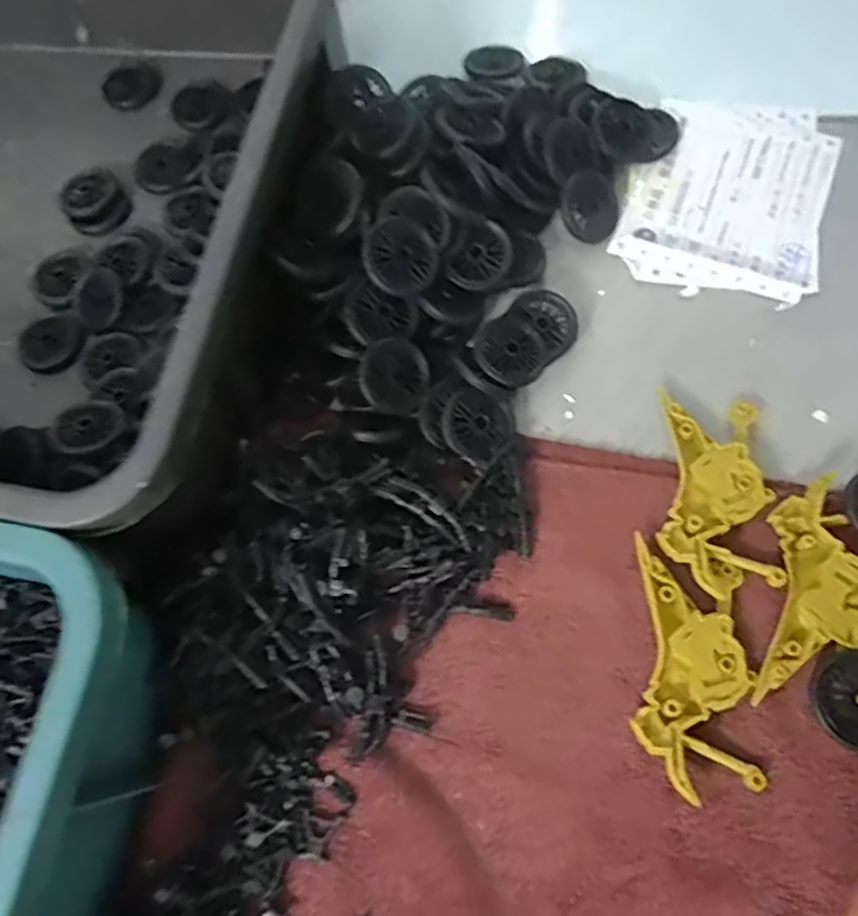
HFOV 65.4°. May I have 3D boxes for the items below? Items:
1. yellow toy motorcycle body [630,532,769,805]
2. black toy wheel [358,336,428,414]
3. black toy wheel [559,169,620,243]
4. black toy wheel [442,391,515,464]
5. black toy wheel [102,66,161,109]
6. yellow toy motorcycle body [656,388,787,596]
[{"bbox_3d":[0.113,0.089,0.291,0.048,0.015,0.101,0,70,6],"label":"yellow toy motorcycle body"},{"bbox_3d":[-0.017,-0.042,0.332,0.035,0.004,0.035,0,90,-24],"label":"black toy wheel"},{"bbox_3d":[0.090,-0.141,0.374,0.036,0.006,0.038,-1,94,-19],"label":"black toy wheel"},{"bbox_3d":[0.023,-0.017,0.333,0.033,0.008,0.033,-2,70,6],"label":"black toy wheel"},{"bbox_3d":[-0.204,-0.256,0.459,0.037,0.012,0.037,-2,70,6],"label":"black toy wheel"},{"bbox_3d":[0.134,0.014,0.314,0.048,0.012,0.095,3,70,8],"label":"yellow toy motorcycle body"}]

